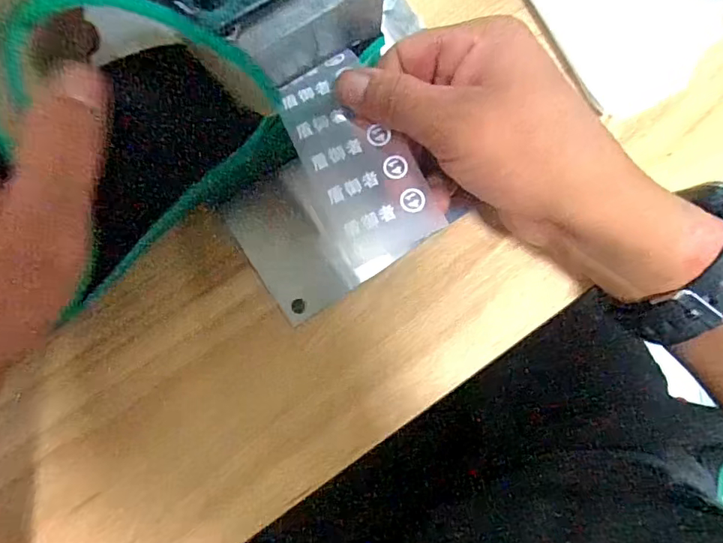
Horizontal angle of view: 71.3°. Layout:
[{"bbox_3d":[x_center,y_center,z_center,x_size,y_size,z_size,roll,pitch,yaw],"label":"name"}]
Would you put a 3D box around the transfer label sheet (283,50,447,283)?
[{"bbox_3d":[-0.002,-0.050,0.219,0.045,0.009,0.100,-23,77,-4],"label":"transfer label sheet"}]

